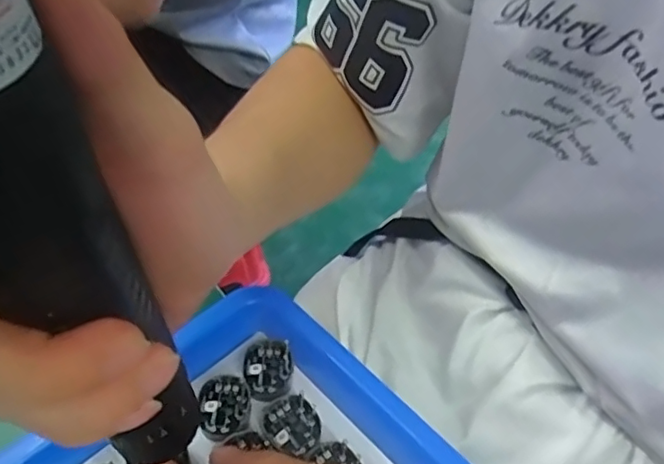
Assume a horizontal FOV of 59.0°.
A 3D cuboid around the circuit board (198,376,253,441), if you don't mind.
[{"bbox_3d":[-0.050,0.081,0.273,0.024,0.004,0.029,-7,50,-7],"label":"circuit board"}]

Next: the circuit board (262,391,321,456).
[{"bbox_3d":[-0.018,0.088,0.270,0.024,0.004,0.027,-24,54,-20],"label":"circuit board"}]

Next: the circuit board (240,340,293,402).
[{"bbox_3d":[-0.032,0.067,0.287,0.025,0.004,0.030,-8,50,-8],"label":"circuit board"}]

